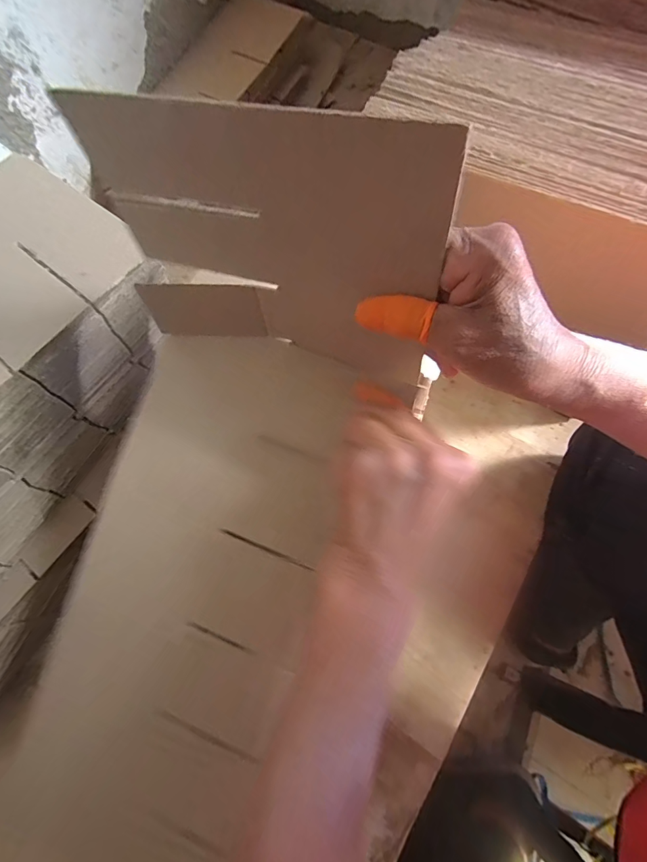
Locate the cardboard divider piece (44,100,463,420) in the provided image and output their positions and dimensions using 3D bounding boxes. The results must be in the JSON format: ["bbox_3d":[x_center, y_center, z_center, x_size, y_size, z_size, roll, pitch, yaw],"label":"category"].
[{"bbox_3d":[-0.034,-0.094,0.229,0.194,0.164,0.022,16,67,14],"label":"cardboard divider piece"}]

